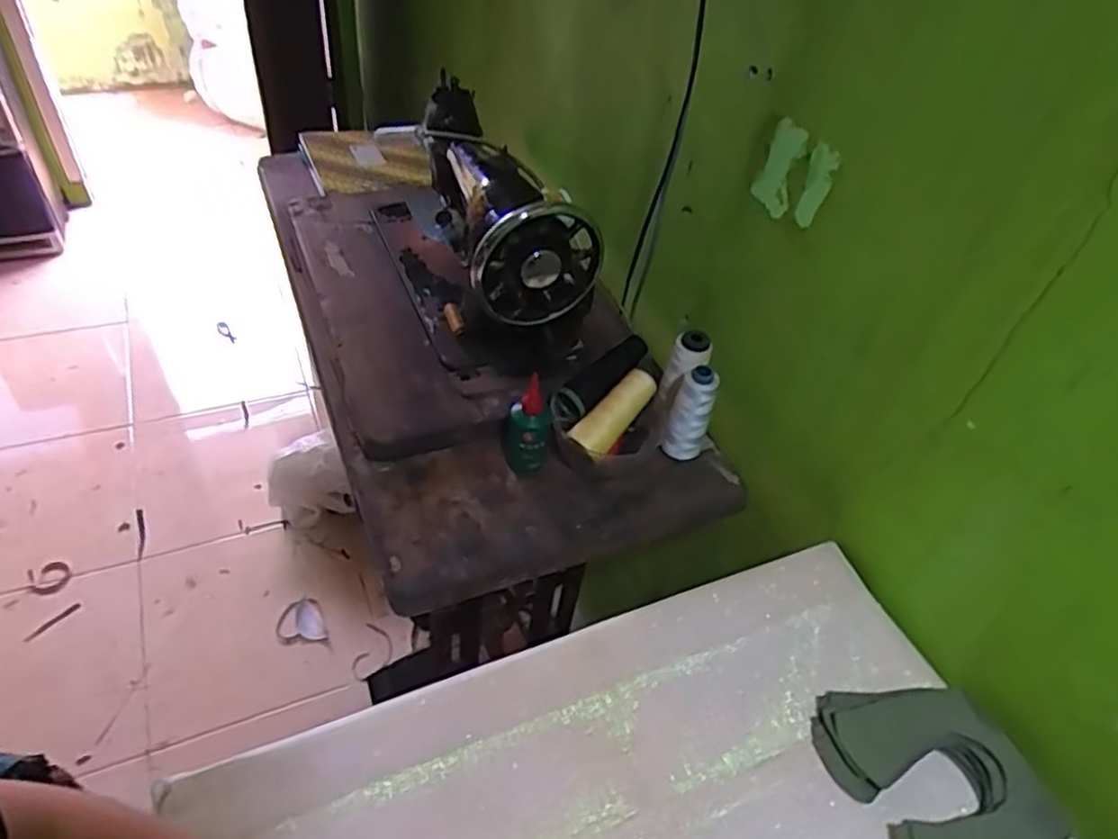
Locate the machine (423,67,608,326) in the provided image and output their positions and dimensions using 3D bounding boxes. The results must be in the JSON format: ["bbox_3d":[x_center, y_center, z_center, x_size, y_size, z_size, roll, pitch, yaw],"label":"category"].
[{"bbox_3d":[-0.082,-0.236,0.862,0.132,0.210,0.346,-12,48,-19],"label":"machine"}]

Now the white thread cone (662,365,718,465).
[{"bbox_3d":[0.139,-0.001,0.762,0.039,0.119,0.036,17,45,10],"label":"white thread cone"}]

